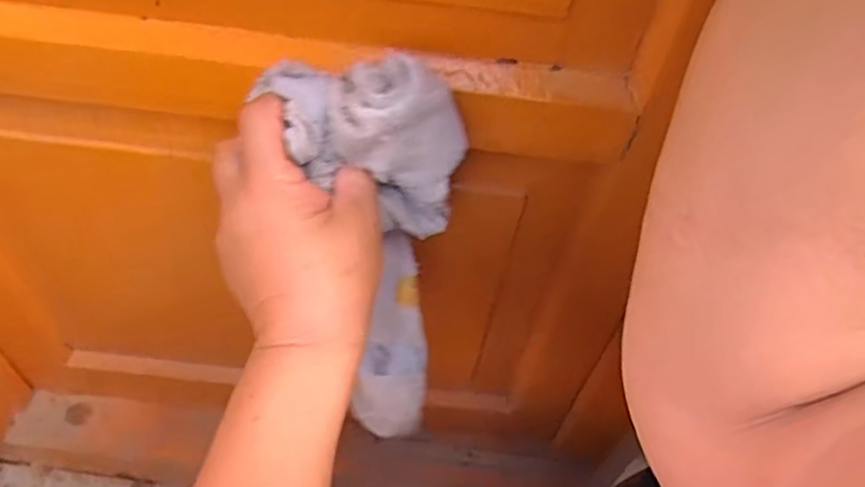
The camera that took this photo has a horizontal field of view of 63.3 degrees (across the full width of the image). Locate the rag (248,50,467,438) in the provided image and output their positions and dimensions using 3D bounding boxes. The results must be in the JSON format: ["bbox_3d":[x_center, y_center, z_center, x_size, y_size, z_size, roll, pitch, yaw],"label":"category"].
[{"bbox_3d":[-0.035,0.011,0.422,0.092,0.259,0.067,-13,42,-14],"label":"rag"}]

